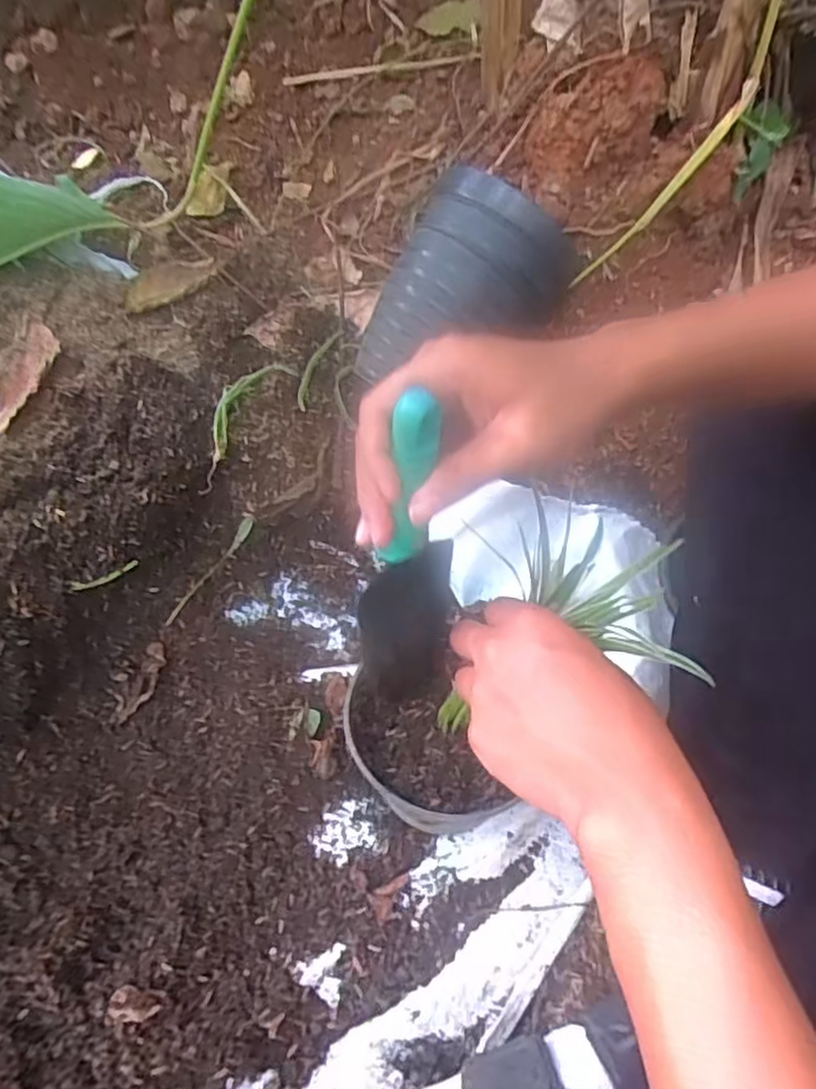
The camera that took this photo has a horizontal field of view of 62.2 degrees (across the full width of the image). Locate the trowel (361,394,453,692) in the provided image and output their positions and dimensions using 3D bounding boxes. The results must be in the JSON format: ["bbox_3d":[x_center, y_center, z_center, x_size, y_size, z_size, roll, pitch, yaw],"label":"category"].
[{"bbox_3d":[0.002,0.010,0.377,0.060,0.208,0.053,-3,45,-5],"label":"trowel"}]

